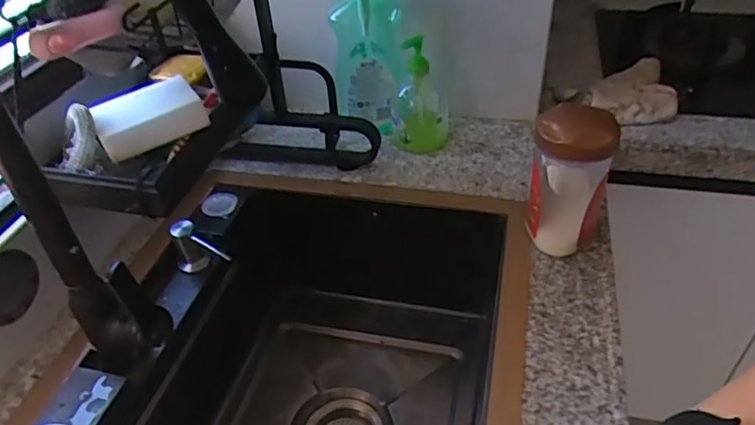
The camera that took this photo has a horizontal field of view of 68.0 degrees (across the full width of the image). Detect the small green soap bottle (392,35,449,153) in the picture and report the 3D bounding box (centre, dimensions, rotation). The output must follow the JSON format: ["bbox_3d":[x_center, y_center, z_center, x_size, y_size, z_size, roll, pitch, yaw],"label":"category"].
[{"bbox_3d":[0.063,-0.169,0.818,0.082,0.153,0.059,-3,40,2],"label":"small green soap bottle"}]

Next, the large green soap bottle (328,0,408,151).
[{"bbox_3d":[-0.005,-0.242,0.831,0.110,0.266,0.093,-34,48,-31],"label":"large green soap bottle"}]

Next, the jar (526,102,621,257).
[{"bbox_3d":[0.216,-0.033,0.635,0.081,0.166,0.079,12,42,19],"label":"jar"}]

